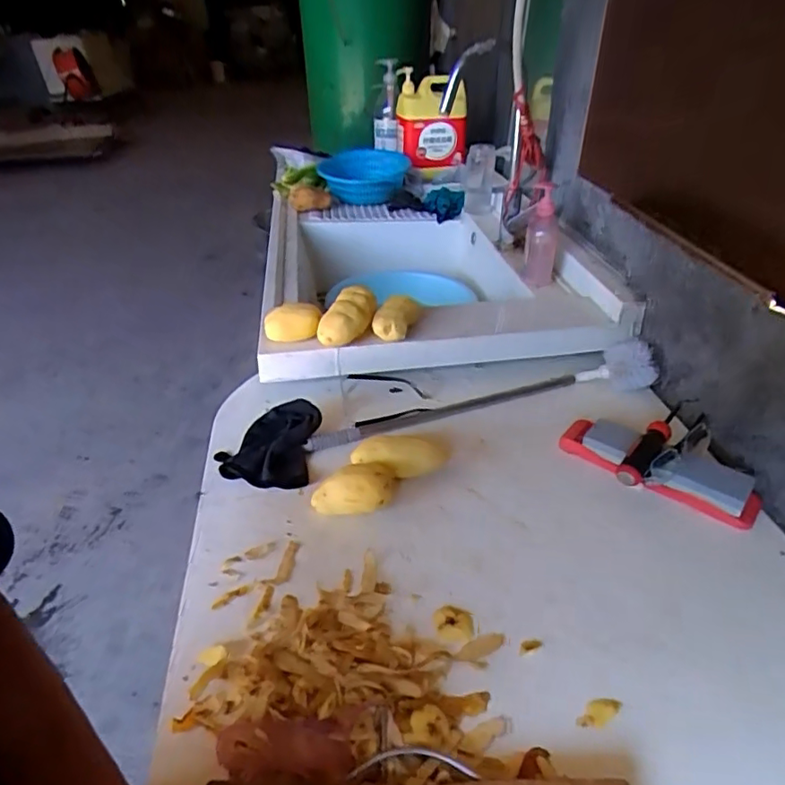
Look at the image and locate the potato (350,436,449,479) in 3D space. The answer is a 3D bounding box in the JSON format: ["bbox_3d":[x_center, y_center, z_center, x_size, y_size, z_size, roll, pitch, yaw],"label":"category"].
[{"bbox_3d":[0.009,0.086,0.751,0.122,0.037,0.056,-4,34,-4],"label":"potato"}]

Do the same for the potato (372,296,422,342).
[{"bbox_3d":[0.008,-0.120,0.905,0.056,0.051,0.101,9,35,15],"label":"potato"}]

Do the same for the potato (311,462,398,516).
[{"bbox_3d":[-0.046,0.120,0.695,0.102,0.050,0.047,-5,34,-6],"label":"potato"}]

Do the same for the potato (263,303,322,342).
[{"bbox_3d":[-0.158,-0.109,0.893,0.087,0.044,0.053,-3,34,-3],"label":"potato"}]

